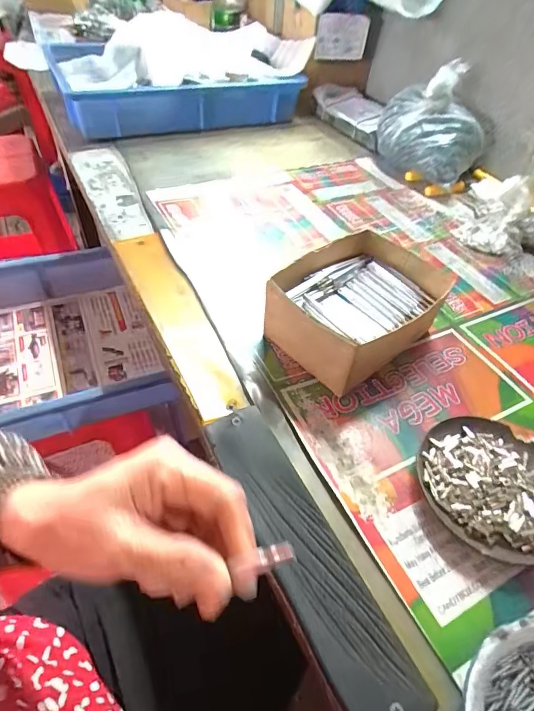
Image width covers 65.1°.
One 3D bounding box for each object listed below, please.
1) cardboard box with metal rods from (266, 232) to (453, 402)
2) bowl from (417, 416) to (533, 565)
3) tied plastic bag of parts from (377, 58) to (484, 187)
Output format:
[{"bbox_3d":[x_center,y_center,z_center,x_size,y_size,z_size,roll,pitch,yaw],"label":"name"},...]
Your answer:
[{"bbox_3d":[0.088,-0.046,0.414,0.124,0.072,0.154,38,56,24],"label":"cardboard box with metal rods"},{"bbox_3d":[0.179,0.098,0.325,0.111,0.027,0.112,3,49,-4],"label":"bowl"},{"bbox_3d":[0.254,-0.349,0.653,0.162,0.140,0.123,18,50,9],"label":"tied plastic bag of parts"}]

